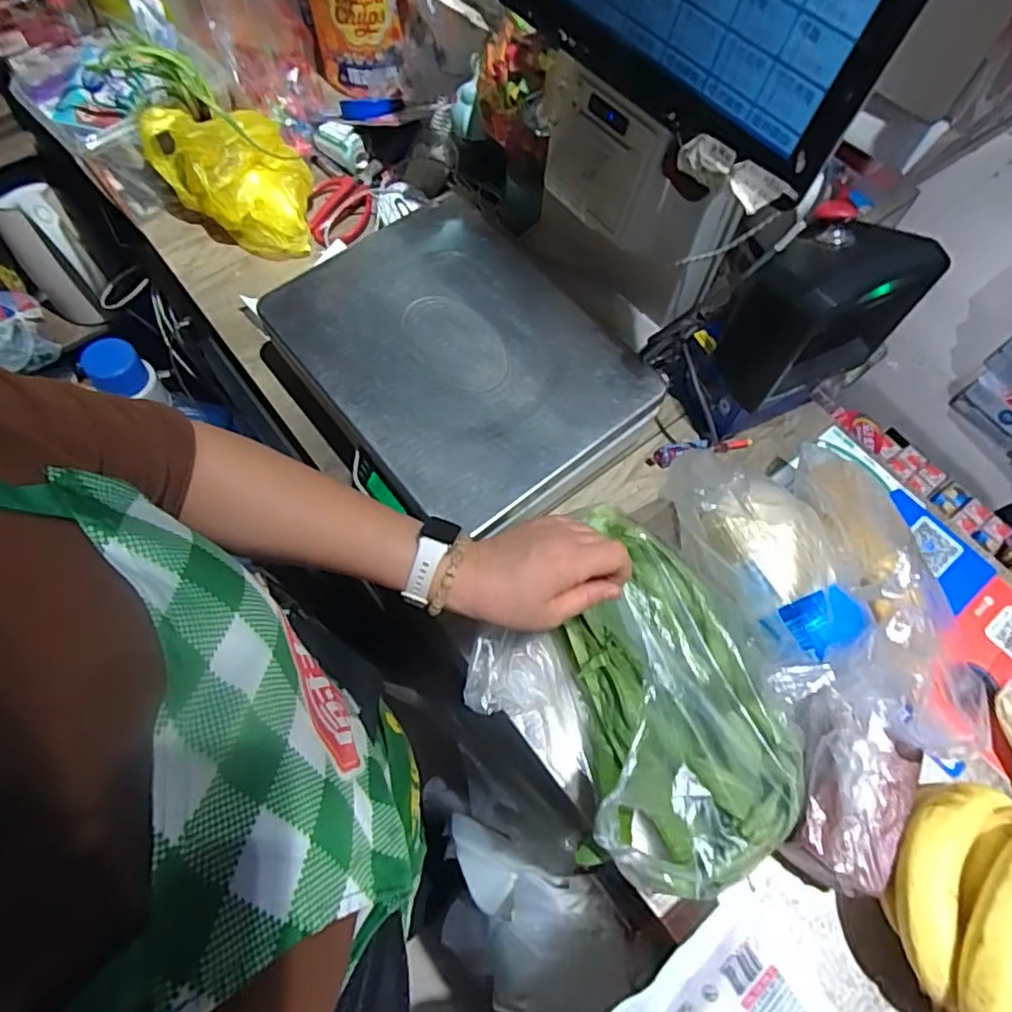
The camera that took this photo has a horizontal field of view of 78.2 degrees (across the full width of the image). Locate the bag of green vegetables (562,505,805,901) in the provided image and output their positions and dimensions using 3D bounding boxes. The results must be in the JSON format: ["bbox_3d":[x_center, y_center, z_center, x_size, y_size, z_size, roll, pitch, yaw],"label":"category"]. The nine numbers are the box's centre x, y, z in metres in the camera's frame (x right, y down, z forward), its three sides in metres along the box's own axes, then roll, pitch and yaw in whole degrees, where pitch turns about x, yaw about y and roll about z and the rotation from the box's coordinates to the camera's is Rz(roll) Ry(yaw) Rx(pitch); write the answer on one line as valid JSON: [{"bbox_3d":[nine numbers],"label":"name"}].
[{"bbox_3d":[0.139,0.139,0.502,0.158,0.100,0.288,-1,65,-2],"label":"bag of green vegetables"}]

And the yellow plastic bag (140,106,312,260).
[{"bbox_3d":[-0.308,-0.394,0.731,0.174,0.118,0.115,29,68,11],"label":"yellow plastic bag"}]

